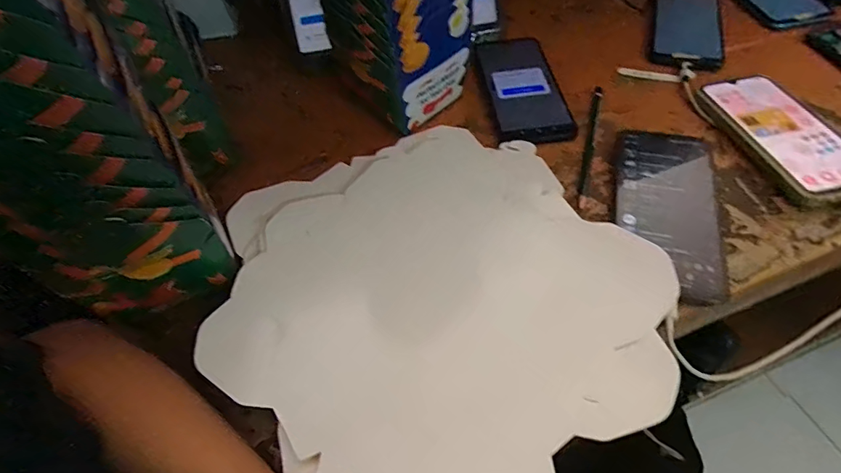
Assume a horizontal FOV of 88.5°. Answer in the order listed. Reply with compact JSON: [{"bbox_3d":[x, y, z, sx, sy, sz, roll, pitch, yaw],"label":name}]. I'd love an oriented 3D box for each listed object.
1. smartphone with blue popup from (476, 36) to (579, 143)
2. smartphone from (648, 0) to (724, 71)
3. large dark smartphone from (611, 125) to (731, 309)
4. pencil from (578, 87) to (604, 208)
[{"bbox_3d":[0.108,-0.160,0.460,0.078,0.009,0.175,-7,56,0],"label":"smartphone with blue popup"},{"bbox_3d":[0.313,-0.252,0.506,0.073,0.005,0.168,14,59,14],"label":"smartphone"},{"bbox_3d":[0.204,-0.027,0.355,0.079,0.013,0.166,12,58,13],"label":"large dark smartphone"},{"bbox_3d":[0.162,-0.089,0.411,0.008,0.009,0.164,14,59,14],"label":"pencil"}]

